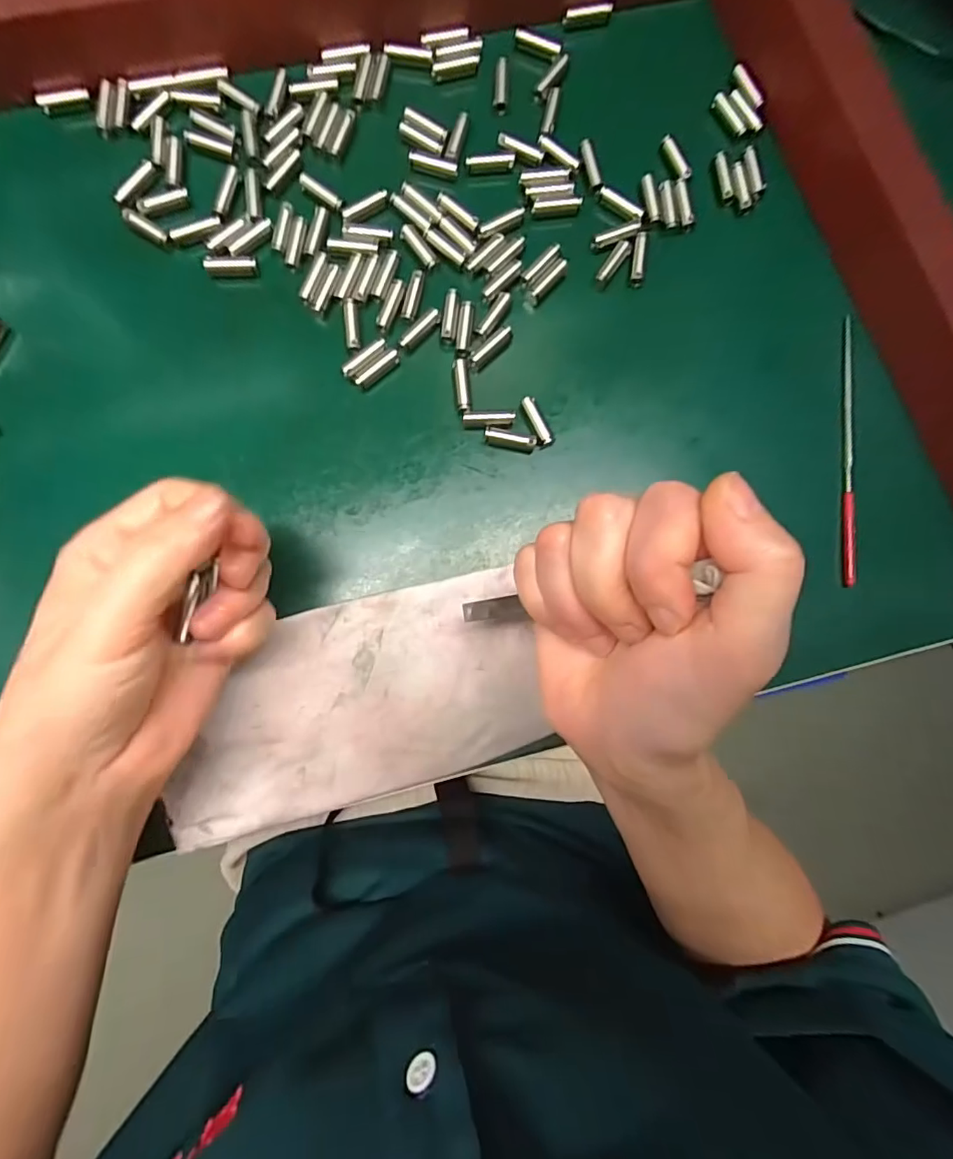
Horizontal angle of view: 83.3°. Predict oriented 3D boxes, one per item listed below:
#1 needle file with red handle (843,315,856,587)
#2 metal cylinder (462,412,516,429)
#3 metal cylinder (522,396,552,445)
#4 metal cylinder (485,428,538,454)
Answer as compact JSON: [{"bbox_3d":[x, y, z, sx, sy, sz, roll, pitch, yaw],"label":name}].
[{"bbox_3d":[0.185,-0.064,0.264,0.005,0.004,0.134,2,85,-4],"label":"needle file with red handle"},{"bbox_3d":[0.006,-0.077,0.256,0.025,0.005,0.006,1,86,-4],"label":"metal cylinder"},{"bbox_3d":[0.029,-0.077,0.260,0.007,0.006,0.024,-28,88,-6],"label":"metal cylinder"},{"bbox_3d":[0.016,-0.067,0.258,0.024,0.008,0.007,11,85,-3],"label":"metal cylinder"}]

